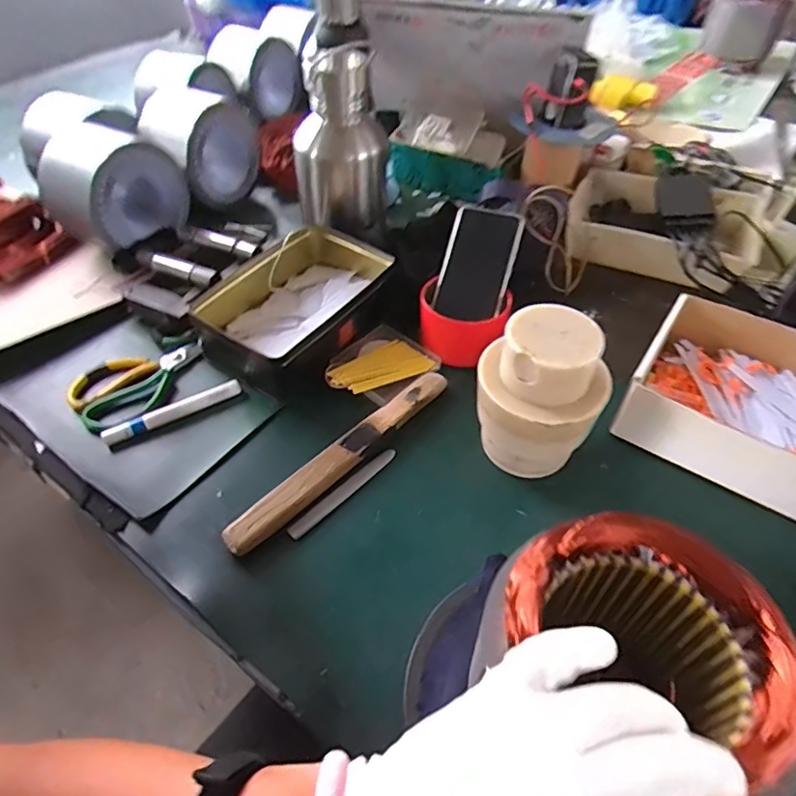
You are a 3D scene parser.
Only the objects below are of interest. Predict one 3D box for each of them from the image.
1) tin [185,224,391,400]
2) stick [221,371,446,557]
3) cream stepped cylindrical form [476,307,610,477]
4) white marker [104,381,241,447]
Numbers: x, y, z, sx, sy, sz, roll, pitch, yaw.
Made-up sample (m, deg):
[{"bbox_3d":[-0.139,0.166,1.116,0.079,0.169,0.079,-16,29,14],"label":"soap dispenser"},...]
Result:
[{"bbox_3d":[-0.113,-0.116,0.639,0.156,0.057,0.233,29,56,25],"label":"tin"},{"bbox_3d":[-0.050,0.050,0.522,0.028,0.023,0.271,34,60,27],"label":"stick"},{"bbox_3d":[0.123,0.003,0.491,0.099,0.152,0.109,-29,54,-21],"label":"cream stepped cylindrical form"},{"bbox_3d":[-0.237,0.013,0.569,0.142,0.012,0.016,-25,52,-19],"label":"white marker"}]

